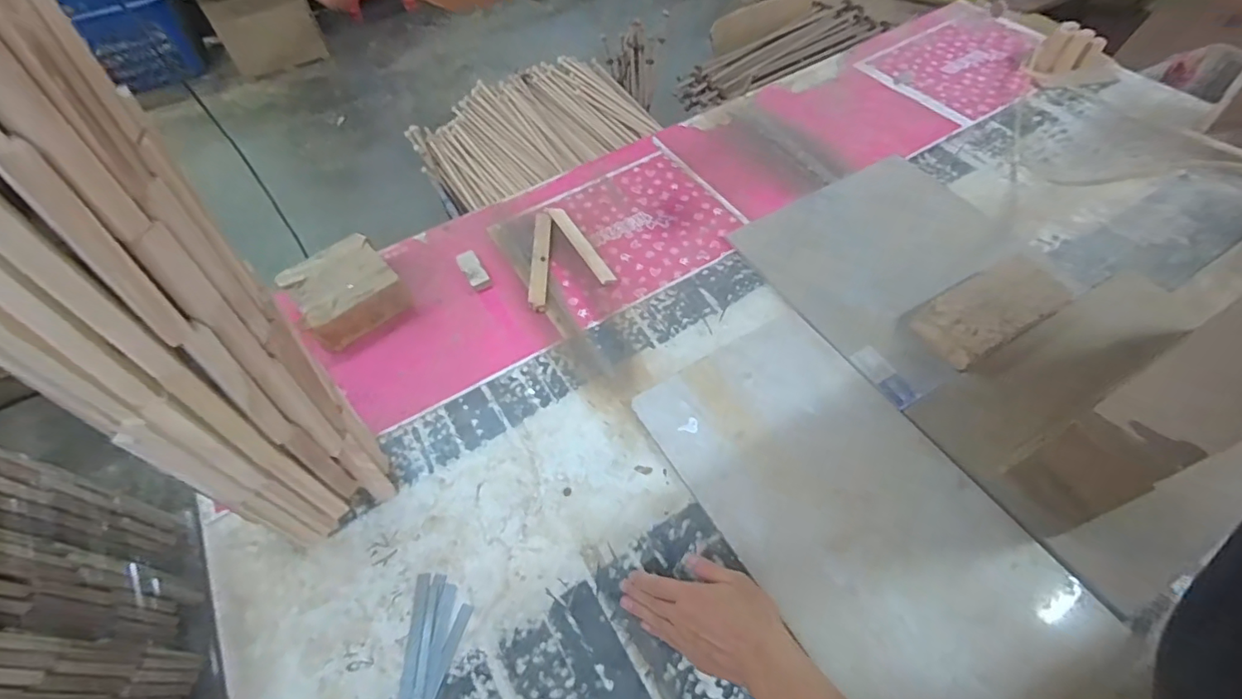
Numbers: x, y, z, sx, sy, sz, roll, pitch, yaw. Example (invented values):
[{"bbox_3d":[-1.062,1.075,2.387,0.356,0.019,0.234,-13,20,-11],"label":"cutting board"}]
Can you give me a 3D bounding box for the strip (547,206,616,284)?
[{"bbox_3d":[-0.075,-0.192,0.967,0.029,0.008,0.221,-28,57,-15],"label":"strip"}]

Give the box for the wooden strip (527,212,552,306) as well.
[{"bbox_3d":[-0.141,-0.162,0.951,0.030,0.007,0.215,-2,54,2],"label":"wooden strip"}]

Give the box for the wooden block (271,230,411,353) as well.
[{"bbox_3d":[-0.445,-0.095,0.880,0.154,0.073,0.149,-38,61,-21],"label":"wooden block"}]

